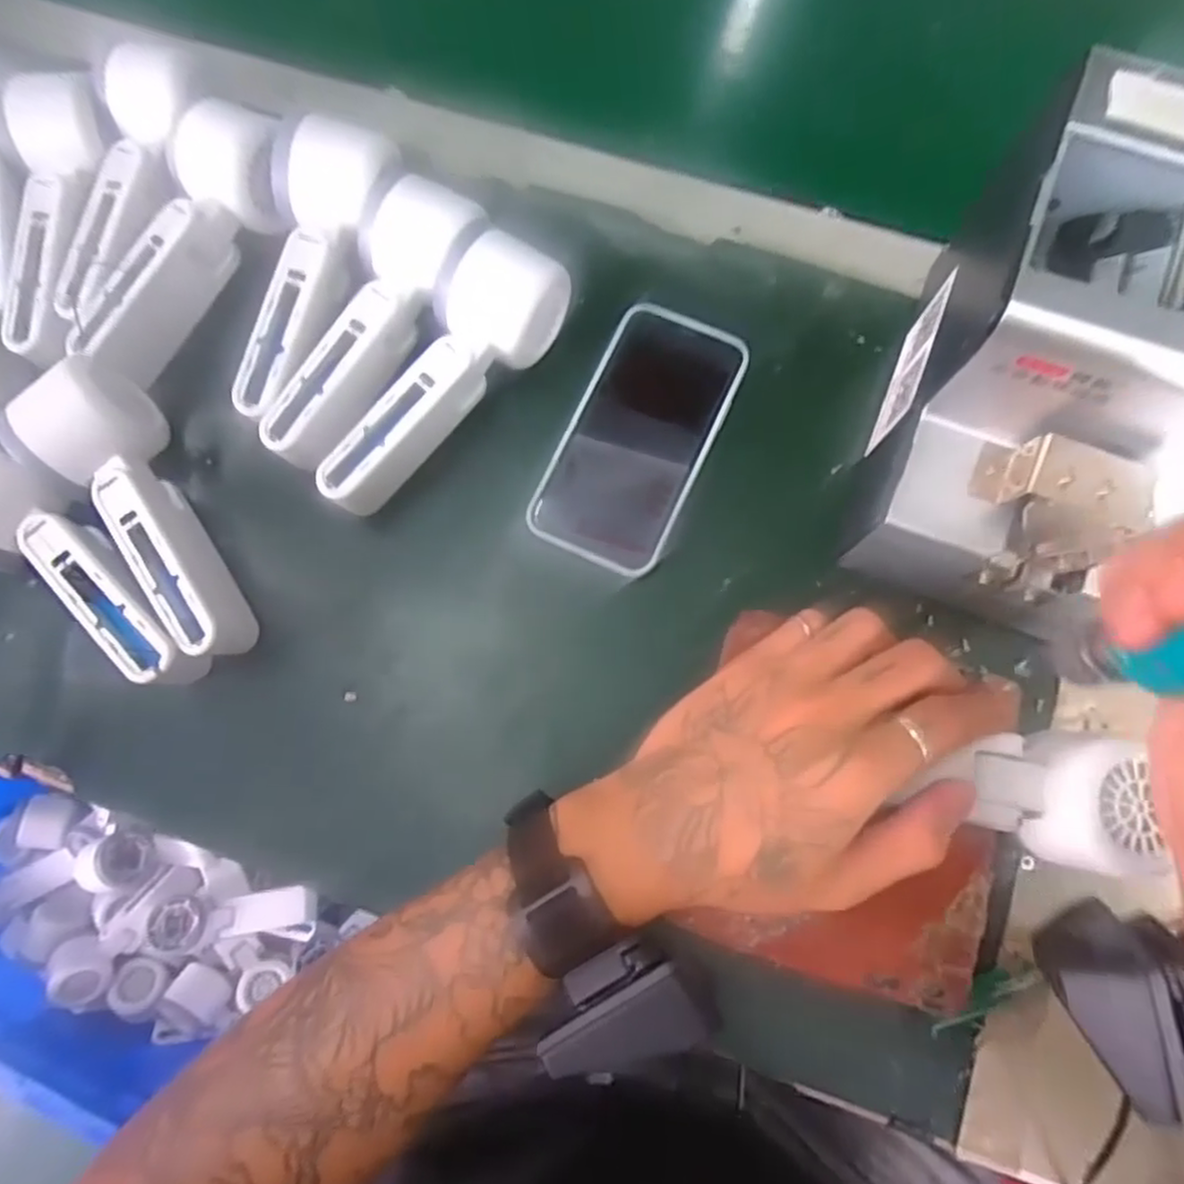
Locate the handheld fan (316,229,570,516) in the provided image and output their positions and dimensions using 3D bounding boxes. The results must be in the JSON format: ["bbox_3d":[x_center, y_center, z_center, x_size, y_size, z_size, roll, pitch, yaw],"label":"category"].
[{"bbox_3d":[-0.078,-0.112,0.371,0.051,0.055,0.166,37,81,9],"label":"handheld fan"}]

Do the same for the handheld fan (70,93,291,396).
[{"bbox_3d":[-0.217,-0.185,0.388,0.058,0.046,0.162,24,79,6],"label":"handheld fan"}]

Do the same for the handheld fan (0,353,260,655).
[{"bbox_3d":[-0.220,-0.040,0.363,0.053,0.067,0.152,-38,79,-7],"label":"handheld fan"}]

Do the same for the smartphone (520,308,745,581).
[{"bbox_3d":[0.026,-0.083,0.388,0.074,0.012,0.142,25,79,6],"label":"smartphone"}]

